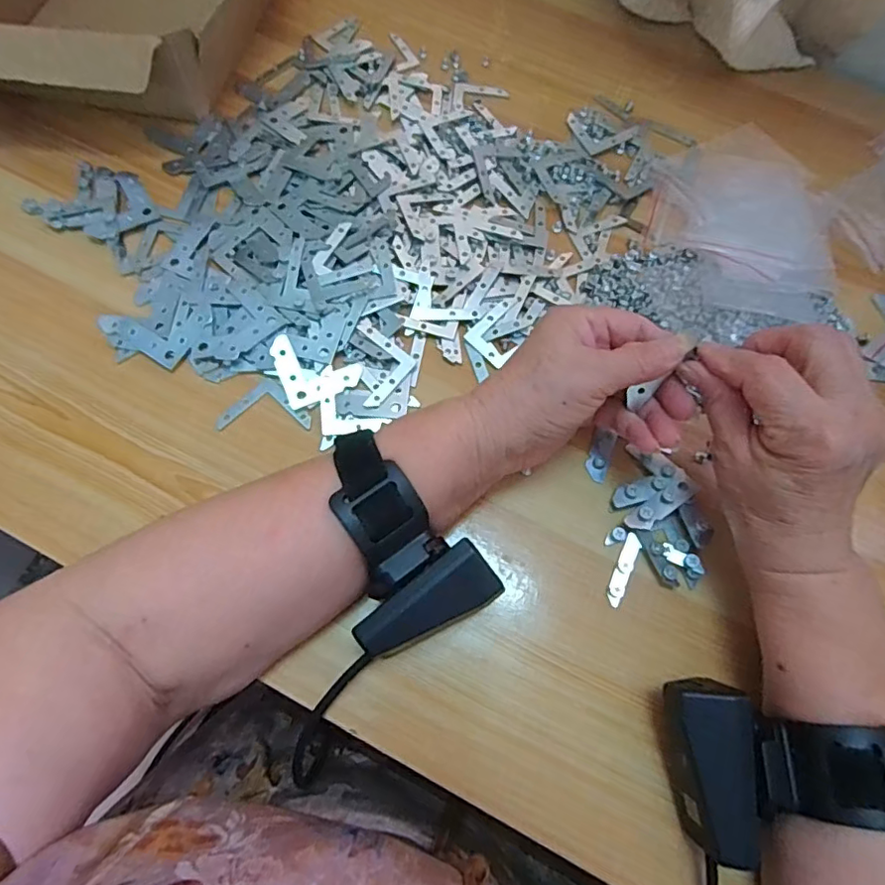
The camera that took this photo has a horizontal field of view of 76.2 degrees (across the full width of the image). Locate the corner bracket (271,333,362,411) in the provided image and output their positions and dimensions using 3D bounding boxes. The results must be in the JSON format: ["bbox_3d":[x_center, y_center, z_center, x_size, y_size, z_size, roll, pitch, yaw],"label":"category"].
[{"bbox_3d":[-0.077,-0.048,0.341,0.046,0.008,0.046,-22,72,-11],"label":"corner bracket"}]

